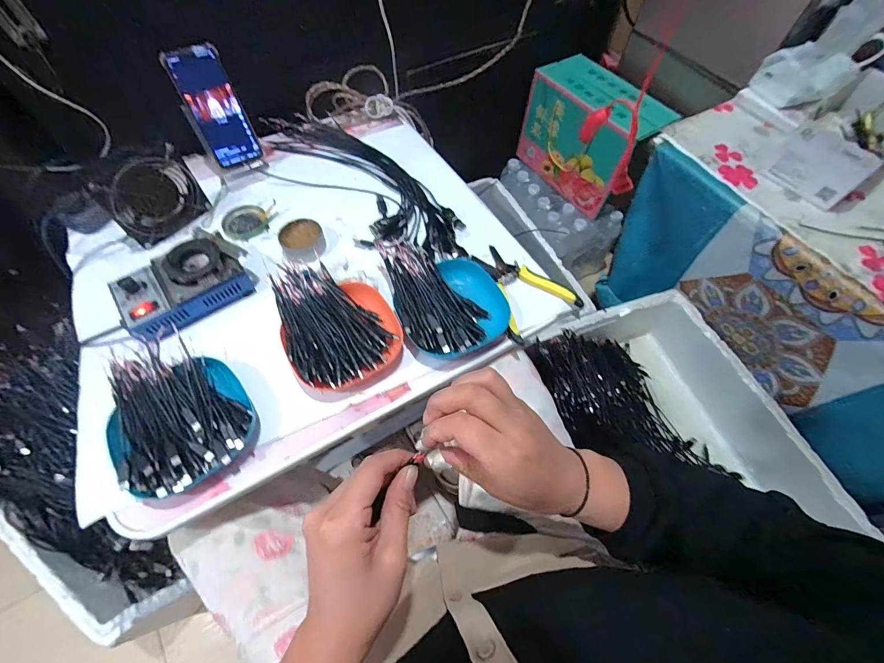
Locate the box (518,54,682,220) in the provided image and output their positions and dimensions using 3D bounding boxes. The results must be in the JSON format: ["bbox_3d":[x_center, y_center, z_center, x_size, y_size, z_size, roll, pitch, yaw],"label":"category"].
[{"bbox_3d":[0.376,-0.511,0.988,0.157,0.243,0.328,-30,67,-17],"label":"box"}]

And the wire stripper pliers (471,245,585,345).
[{"bbox_3d":[0.107,-0.069,0.541,0.116,0.021,0.155,-28,66,-16],"label":"wire stripper pliers"}]

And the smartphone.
[{"bbox_3d":[-0.365,-0.360,0.608,0.074,0.166,0.007,-27,29,-15],"label":"smartphone"}]

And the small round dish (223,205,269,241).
[{"bbox_3d":[-0.313,-0.173,0.599,0.064,0.017,0.062,1,62,-2],"label":"small round dish"}]

